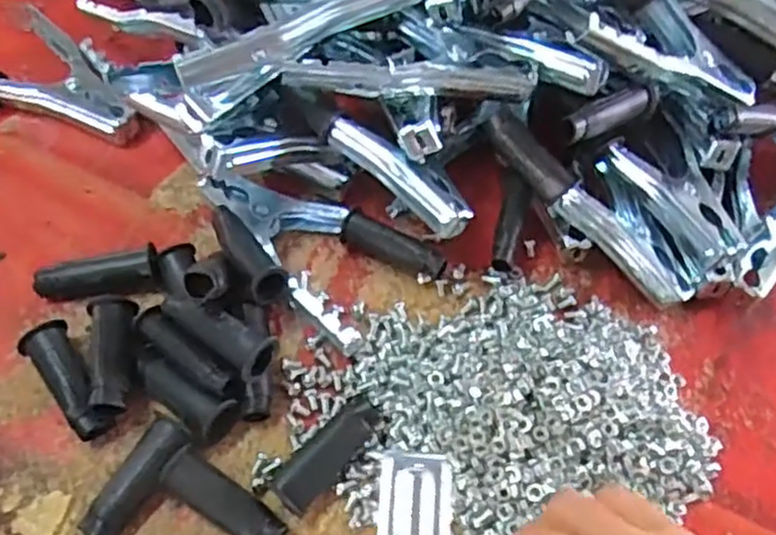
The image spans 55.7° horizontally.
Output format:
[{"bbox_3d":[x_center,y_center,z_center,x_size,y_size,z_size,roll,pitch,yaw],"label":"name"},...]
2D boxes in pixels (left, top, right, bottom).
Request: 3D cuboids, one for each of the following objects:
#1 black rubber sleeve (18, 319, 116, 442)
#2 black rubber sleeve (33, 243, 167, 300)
[{"bbox_3d":[-0.158,0.056,0.361,0.022,0.022,0.064,-28,63,-21],"label":"black rubber sleeve"},{"bbox_3d":[-0.155,0.006,0.395,0.064,0.020,0.022,-7,58,-9],"label":"black rubber sleeve"}]

